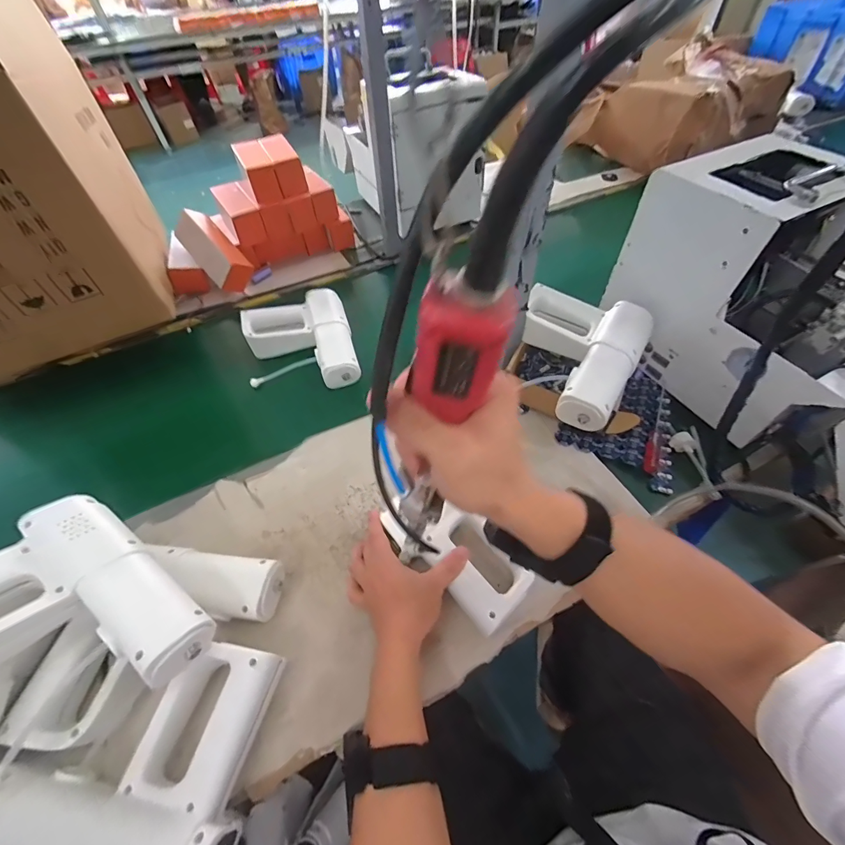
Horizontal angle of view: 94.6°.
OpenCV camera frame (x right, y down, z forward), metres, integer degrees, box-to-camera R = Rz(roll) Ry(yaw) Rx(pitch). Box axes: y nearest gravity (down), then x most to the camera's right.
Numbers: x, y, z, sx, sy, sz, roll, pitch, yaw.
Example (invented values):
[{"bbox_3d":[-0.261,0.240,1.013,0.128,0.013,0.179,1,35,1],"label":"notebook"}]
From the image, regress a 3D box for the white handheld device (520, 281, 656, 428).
[{"bbox_3d":[0.207,-0.100,0.547,0.167,0.062,0.197,24,58,19],"label":"white handheld device"}]

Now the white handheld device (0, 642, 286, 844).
[{"bbox_3d":[-0.248,0.288,0.345,0.199,0.049,0.173,7,54,8],"label":"white handheld device"}]

